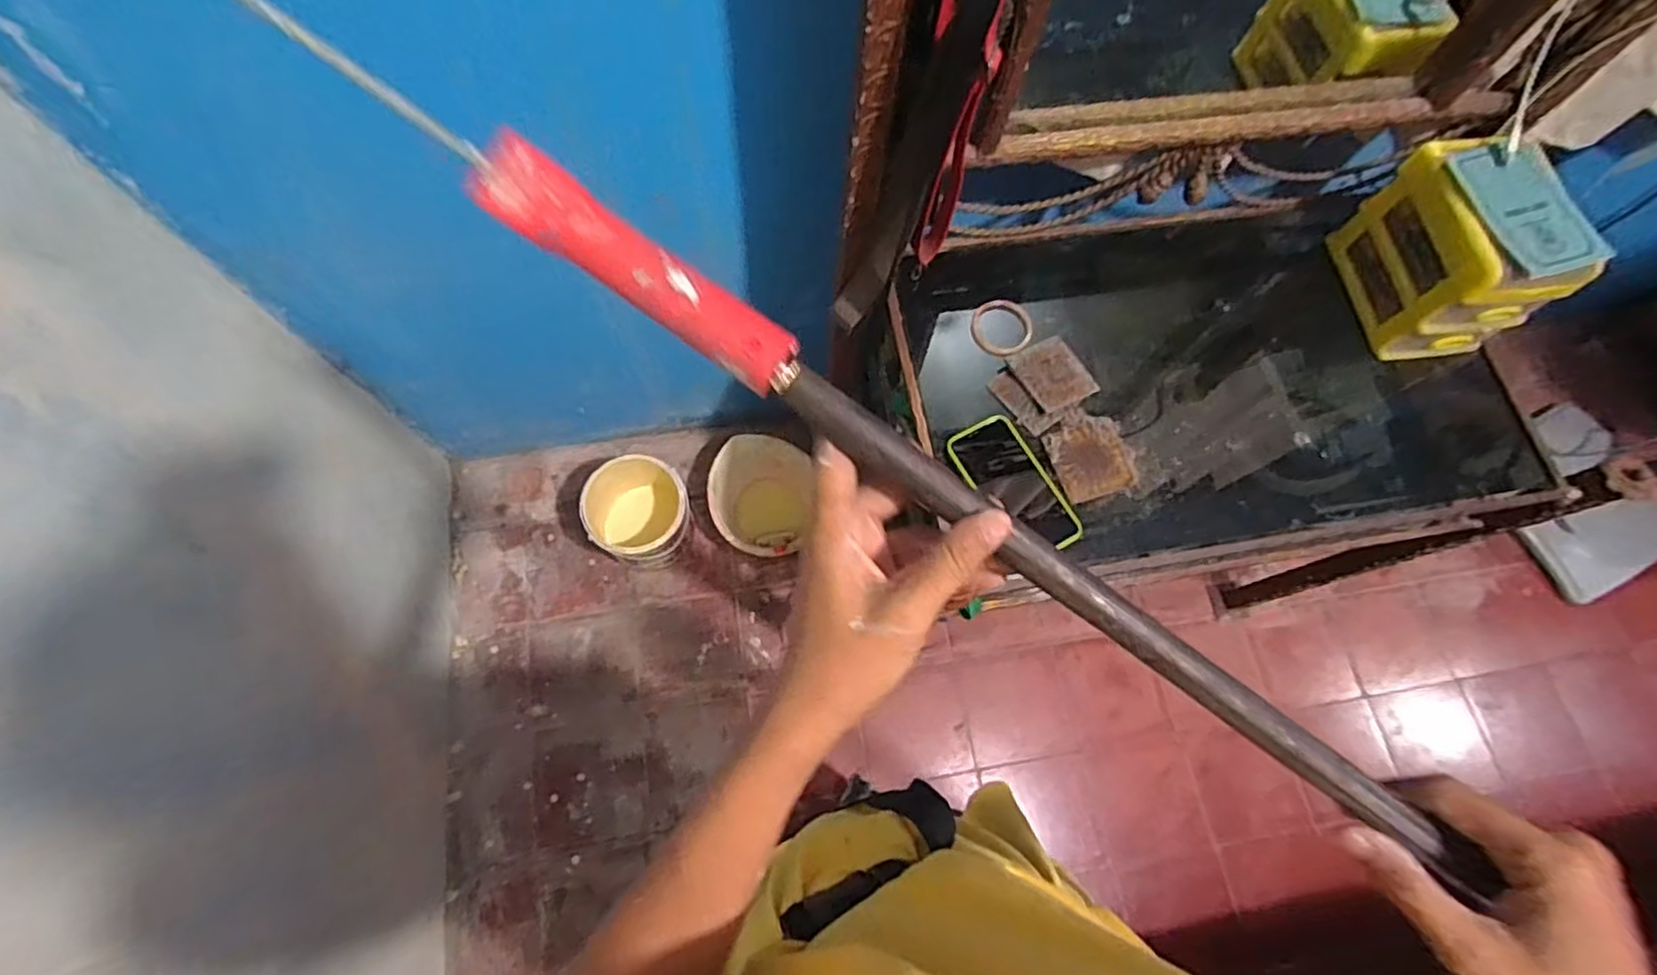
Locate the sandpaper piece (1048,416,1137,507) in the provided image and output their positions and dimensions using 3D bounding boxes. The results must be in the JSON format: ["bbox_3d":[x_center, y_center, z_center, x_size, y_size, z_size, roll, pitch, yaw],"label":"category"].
[{"bbox_3d":[0.285,-0.033,0.767,0.083,0.010,0.088,-16,76,-7],"label":"sandpaper piece"}]

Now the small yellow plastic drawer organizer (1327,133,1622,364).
[{"bbox_3d":[0.689,-0.261,0.788,0.118,0.161,0.184,-9,71,-5],"label":"small yellow plastic drawer organizer"}]

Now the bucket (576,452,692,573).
[{"bbox_3d":[-0.358,0.052,1.352,0.180,0.170,0.195,1,70,-2],"label":"bucket"}]

